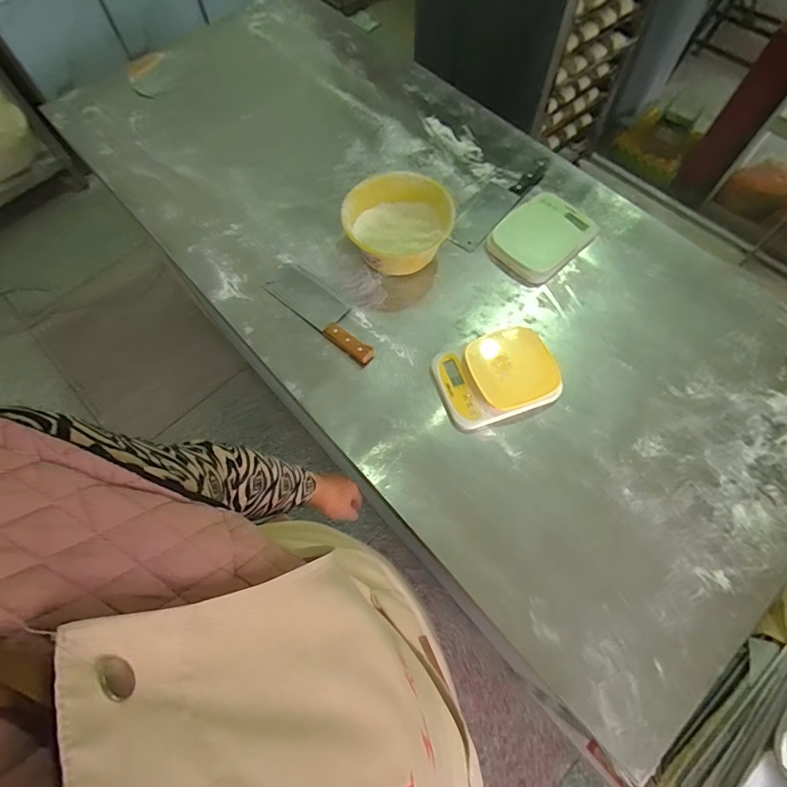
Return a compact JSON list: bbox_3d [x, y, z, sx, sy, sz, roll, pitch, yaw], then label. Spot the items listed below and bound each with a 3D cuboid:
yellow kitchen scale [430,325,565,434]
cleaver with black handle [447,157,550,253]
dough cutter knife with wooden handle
[{"bbox_3d":[0.173,-0.030,0.766,0.193,0.041,0.148,-17,68,-6],"label":"yellow kitchen scale"},{"bbox_3d":[0.222,-0.408,0.936,0.078,0.017,0.301,38,73,16],"label":"cleaver with black handle"},{"bbox_3d":[-0.126,-0.158,0.835,0.261,0.025,0.080,40,74,16],"label":"dough cutter knife with wooden handle"}]

